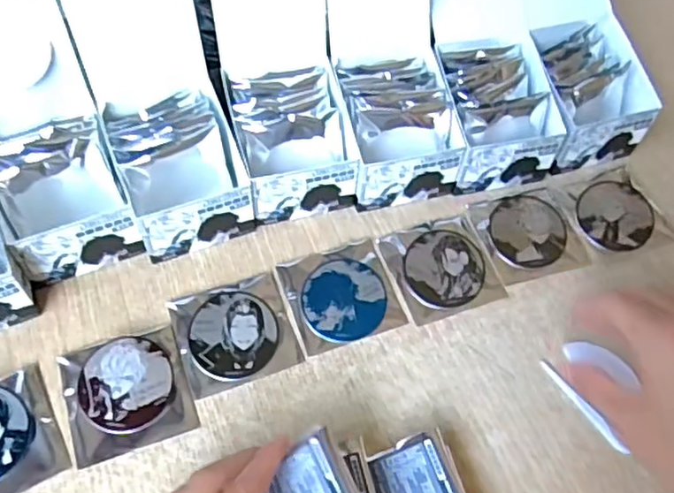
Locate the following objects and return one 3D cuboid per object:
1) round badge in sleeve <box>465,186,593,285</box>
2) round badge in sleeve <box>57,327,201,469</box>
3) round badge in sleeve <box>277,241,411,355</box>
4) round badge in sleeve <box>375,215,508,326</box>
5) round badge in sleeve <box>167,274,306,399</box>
[{"bbox_3d":[0.137,-0.014,0.448,0.067,0.009,0.069,-14,58,-12],"label":"round badge in sleeve"},{"bbox_3d":[-0.124,0.085,0.370,0.069,0.012,0.065,-18,59,-14],"label":"round badge in sleeve"},{"bbox_3d":[0.003,0.029,0.414,0.069,0.011,0.067,-16,59,-13],"label":"round badge in sleeve"},{"bbox_3d":[0.071,0.012,0.429,0.068,0.011,0.070,-16,59,-13],"label":"round badge in sleeve"},{"bbox_3d":[-0.064,0.052,0.396,0.070,0.009,0.067,-17,59,-13],"label":"round badge in sleeve"}]

